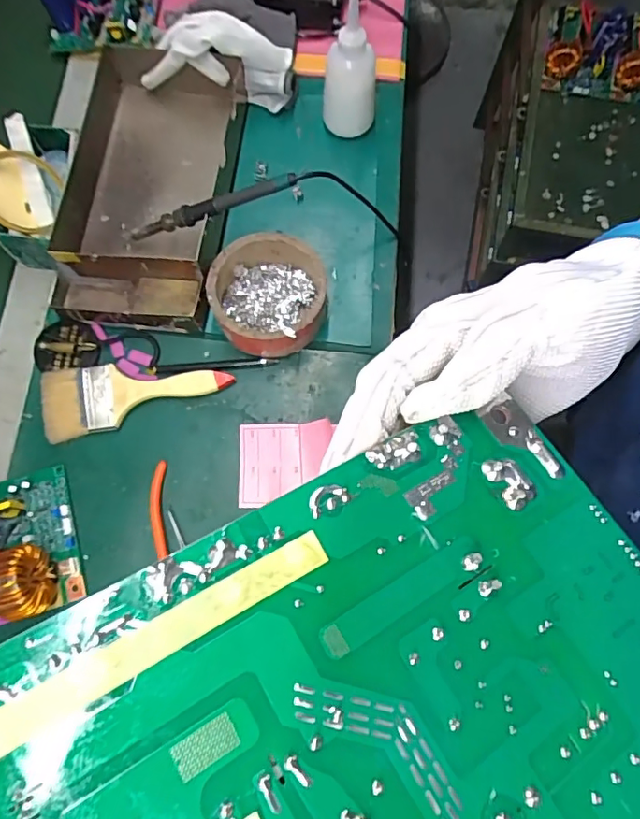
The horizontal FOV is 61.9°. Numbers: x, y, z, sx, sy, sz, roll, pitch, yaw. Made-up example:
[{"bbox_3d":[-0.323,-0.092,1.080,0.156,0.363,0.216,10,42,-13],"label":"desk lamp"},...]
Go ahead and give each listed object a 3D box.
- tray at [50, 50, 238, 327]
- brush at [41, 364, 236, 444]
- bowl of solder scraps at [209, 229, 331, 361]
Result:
[{"bbox_3d":[-0.196,-0.256,0.607,0.189,0.057,0.334,8,75,4],"label":"tray"},{"bbox_3d":[-0.196,-0.021,0.566,0.195,0.018,0.071,-11,75,-2],"label":"brush"},{"bbox_3d":[-0.054,-0.123,0.573,0.118,0.053,0.120,0,75,1],"label":"bowl of solder scraps"}]

